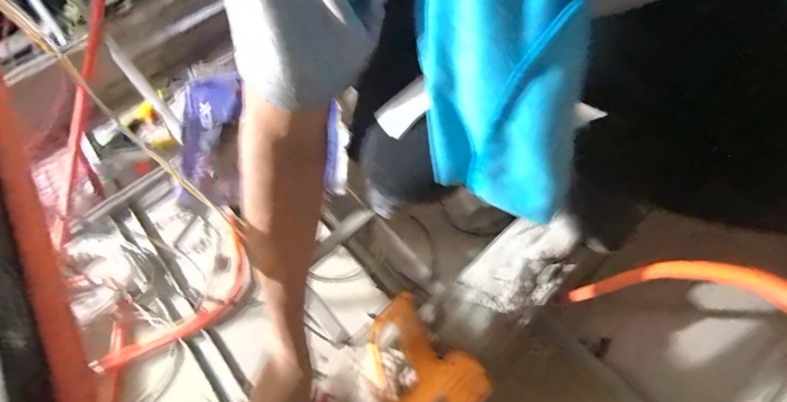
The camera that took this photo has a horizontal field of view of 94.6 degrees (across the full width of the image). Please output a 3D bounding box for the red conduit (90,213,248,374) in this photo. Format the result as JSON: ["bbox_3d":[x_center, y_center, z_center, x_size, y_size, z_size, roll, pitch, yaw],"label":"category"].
[{"bbox_3d":[-0.474,0.237,0.856,0.161,0.034,0.416,29,68,16],"label":"red conduit"}]

